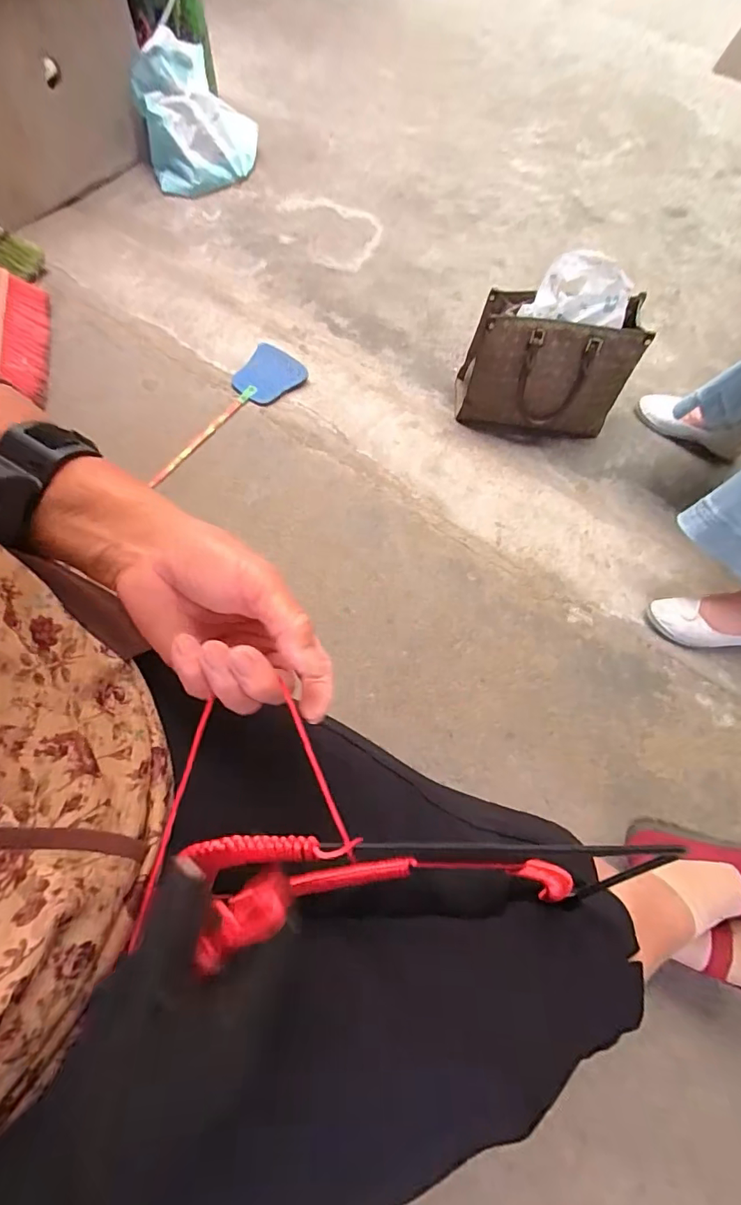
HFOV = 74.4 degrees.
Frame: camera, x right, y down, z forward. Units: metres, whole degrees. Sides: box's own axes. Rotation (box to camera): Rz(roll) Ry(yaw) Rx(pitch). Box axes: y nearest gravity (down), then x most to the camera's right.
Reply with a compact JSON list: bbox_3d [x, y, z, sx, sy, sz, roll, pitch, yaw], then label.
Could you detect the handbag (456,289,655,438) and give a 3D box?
[{"bbox_3d":[0.348,-0.474,0.989,0.306,0.237,0.140,11,65,2],"label":"handbag"}]

